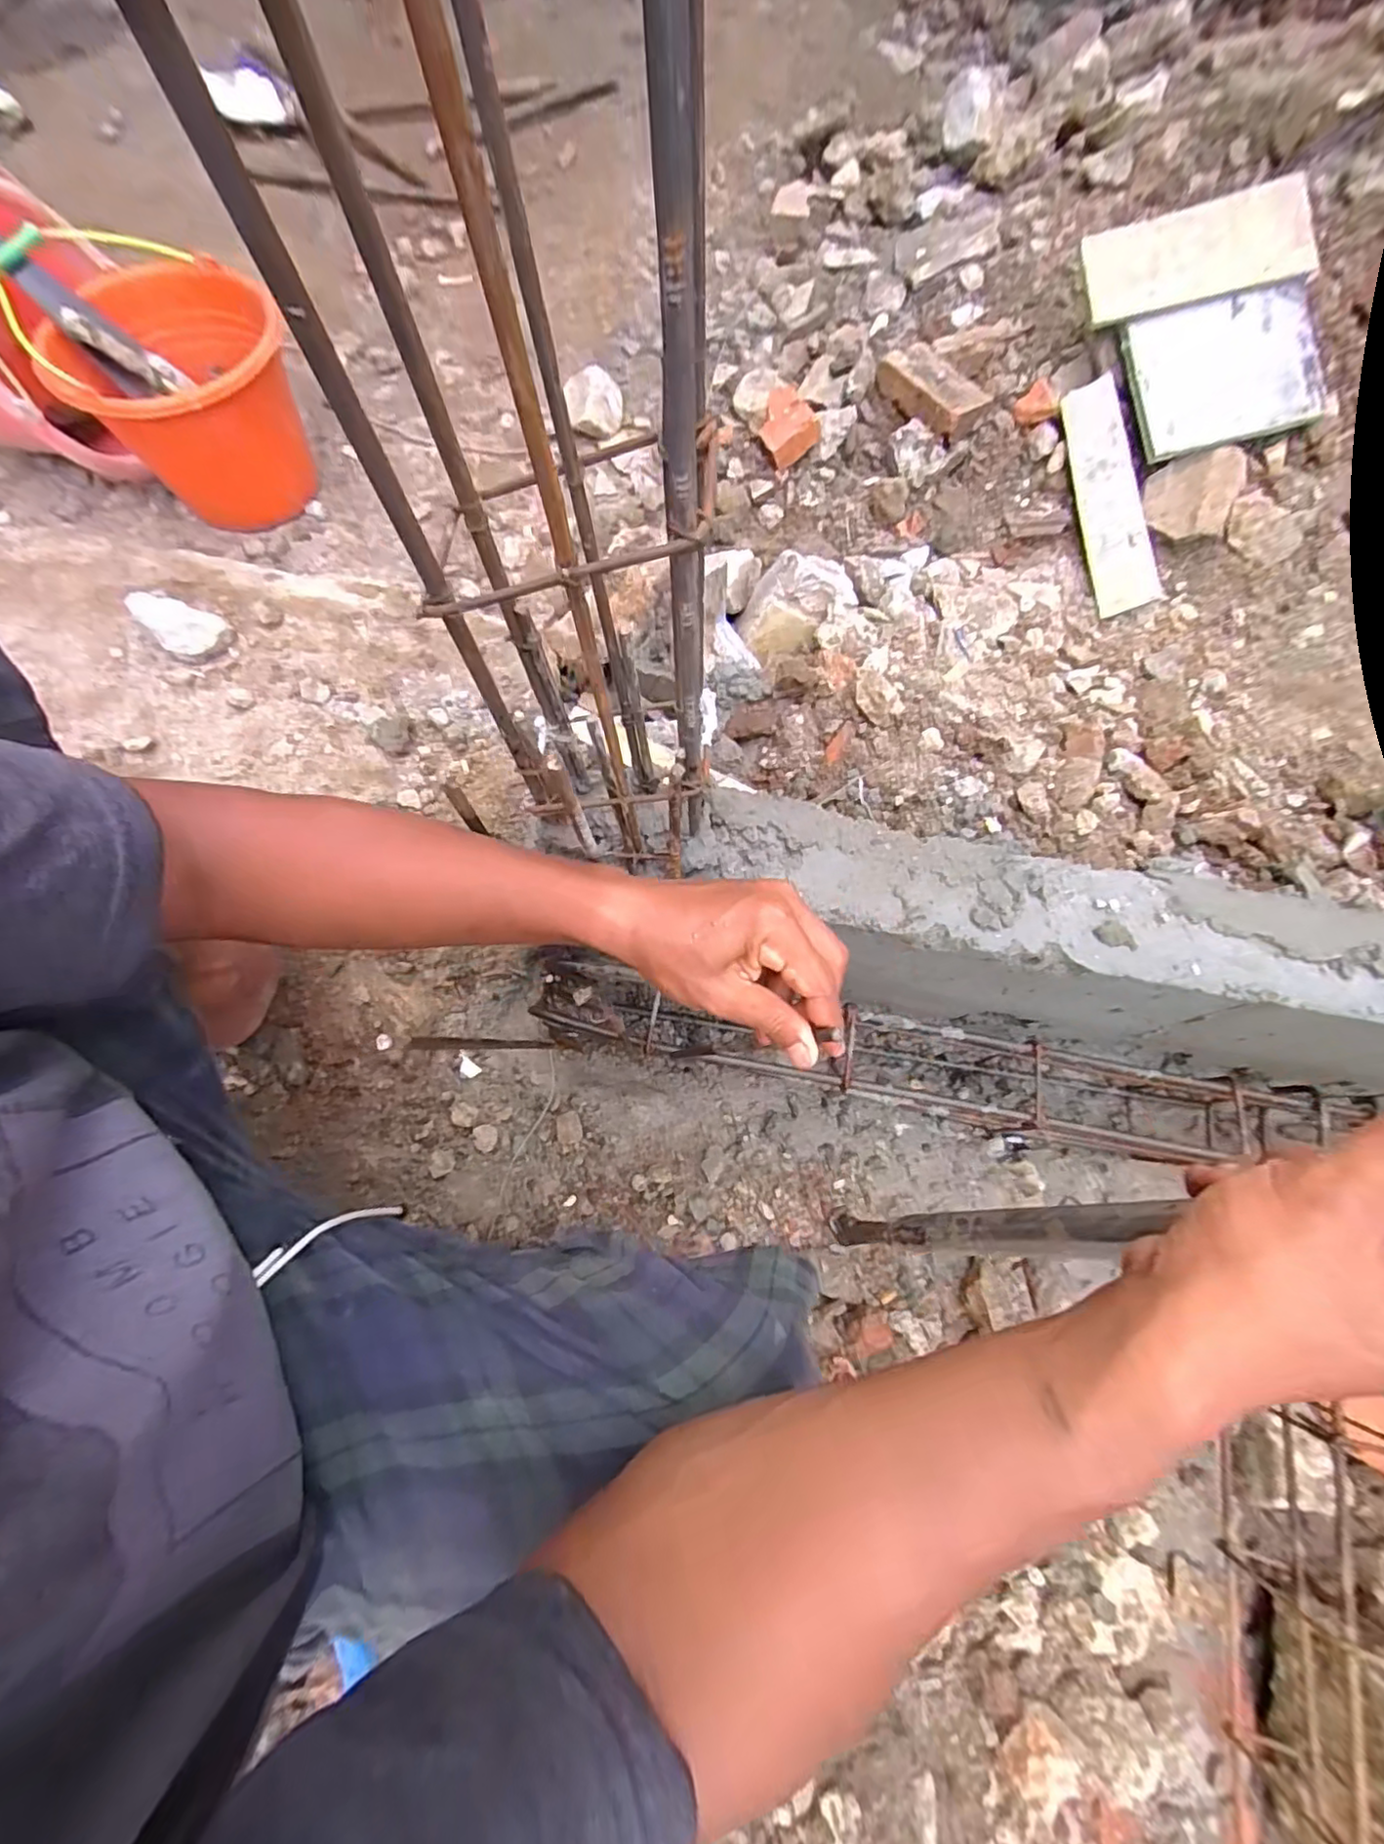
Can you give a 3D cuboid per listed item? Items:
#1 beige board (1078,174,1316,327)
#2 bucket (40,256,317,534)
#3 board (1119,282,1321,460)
[{"bbox_3d":[0.649,-0.856,0.818,0.288,0.021,0.101,-13,112,1],"label":"beige board"},{"bbox_3d":[-0.652,-0.688,0.863,0.246,0.223,0.260,0,71,-1],"label":"bucket"},{"bbox_3d":[0.706,-0.730,0.851,0.233,0.013,0.168,-12,101,4],"label":"board"}]

